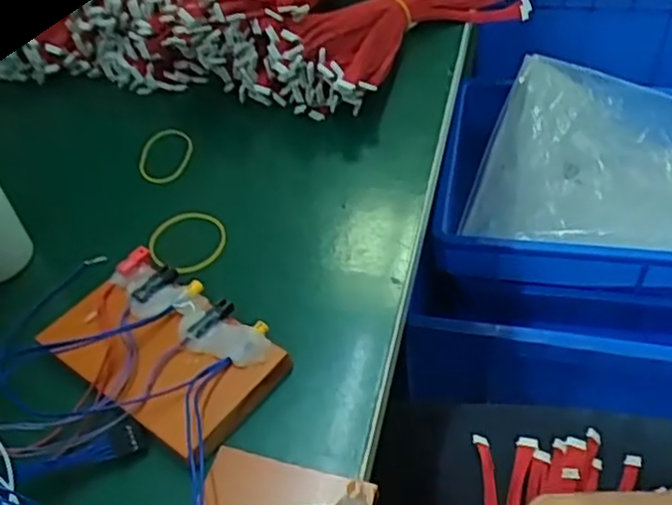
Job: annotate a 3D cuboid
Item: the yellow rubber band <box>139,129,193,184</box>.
[{"bbox_3d":[-0.121,-0.069,0.498,0.036,0.006,0.054,-3,45,4],"label":"yellow rubber band"}]

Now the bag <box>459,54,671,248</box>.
[{"bbox_3d":[0.349,-0.094,0.811,0.370,0.105,0.264,7,47,14],"label":"bag"}]

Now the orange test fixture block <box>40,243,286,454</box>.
[{"bbox_3d":[-0.088,0.048,0.364,0.115,0.018,0.073,26,54,29],"label":"orange test fixture block"}]

